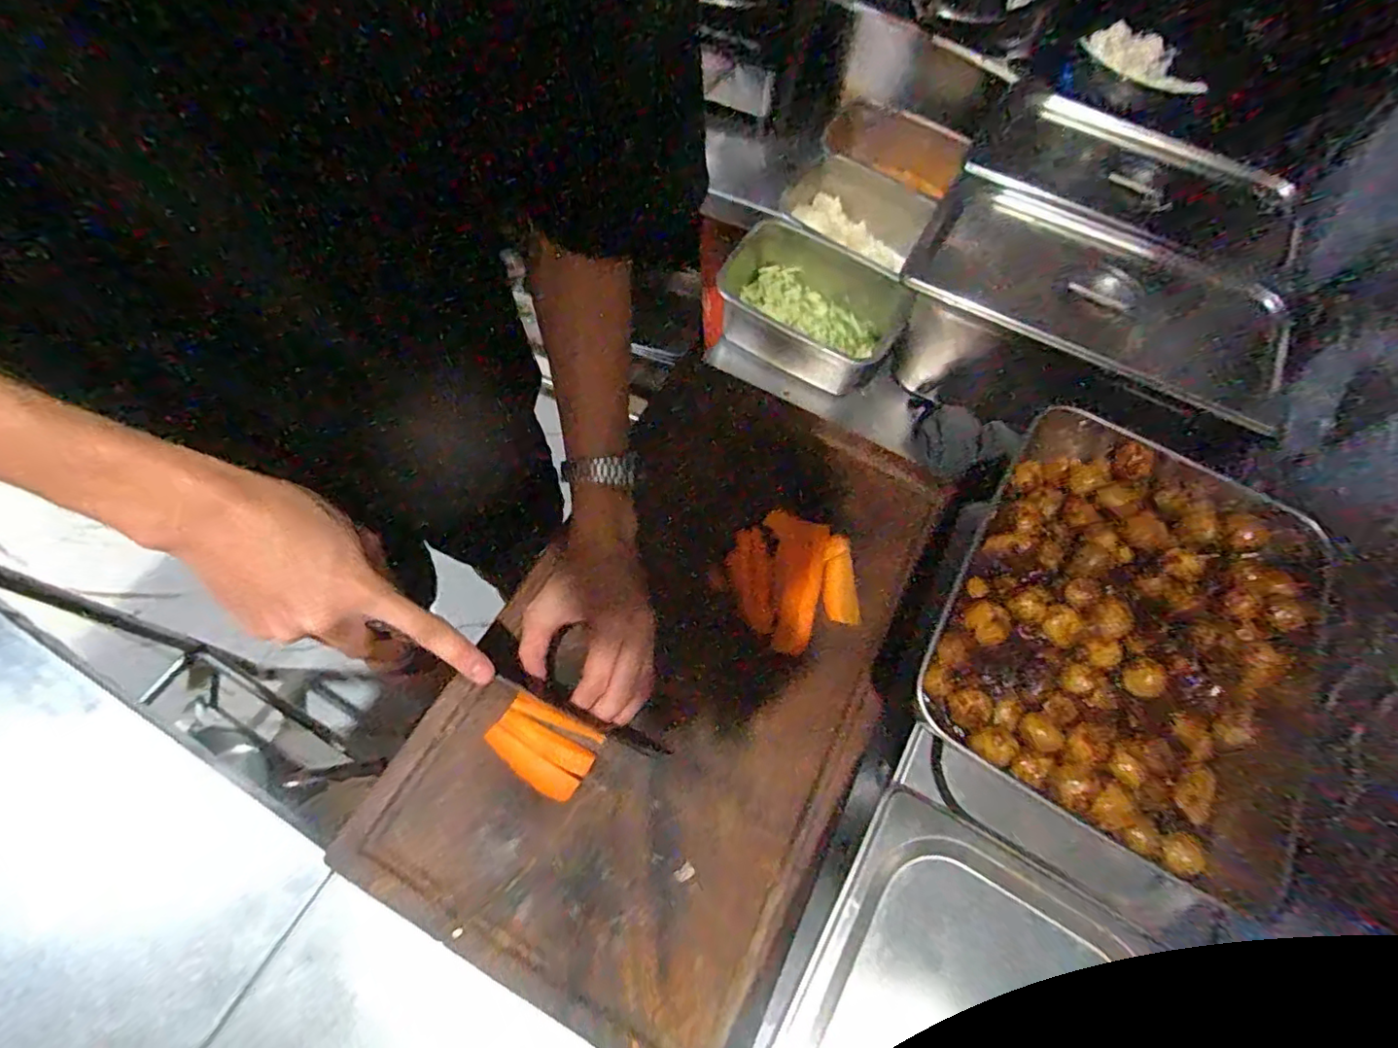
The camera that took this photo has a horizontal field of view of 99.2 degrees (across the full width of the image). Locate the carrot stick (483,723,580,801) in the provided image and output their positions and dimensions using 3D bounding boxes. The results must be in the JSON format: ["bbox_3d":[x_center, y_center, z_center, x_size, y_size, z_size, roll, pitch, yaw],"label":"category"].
[{"bbox_3d":[-0.123,0.173,0.427,0.076,0.010,0.020,31,66,11],"label":"carrot stick"}]

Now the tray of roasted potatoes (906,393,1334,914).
[{"bbox_3d":[0.258,0.061,0.368,0.185,0.059,0.250,26,66,10],"label":"tray of roasted potatoes"}]

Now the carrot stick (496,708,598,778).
[{"bbox_3d":[-0.111,0.159,0.434,0.075,0.012,0.016,26,66,10],"label":"carrot stick"}]

